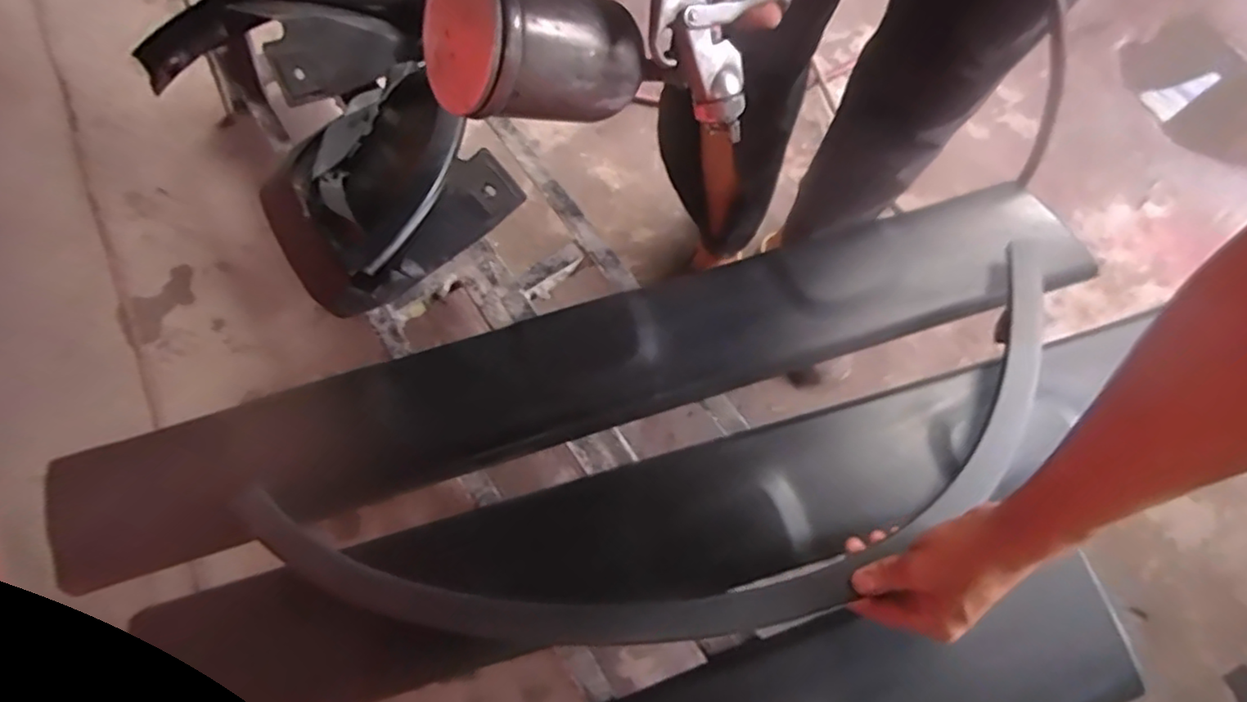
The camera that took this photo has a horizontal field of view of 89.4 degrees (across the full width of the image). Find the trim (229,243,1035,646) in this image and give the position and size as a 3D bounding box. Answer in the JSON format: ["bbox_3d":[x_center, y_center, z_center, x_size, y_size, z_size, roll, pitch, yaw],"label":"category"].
[{"bbox_3d":[0.043,0.125,0.563,0.799,0.069,0.260,-15,70,1],"label":"trim"}]

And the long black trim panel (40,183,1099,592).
[{"bbox_3d":[-0.046,0.006,0.642,1.027,0.049,0.162,-17,71,-5],"label":"long black trim panel"}]

